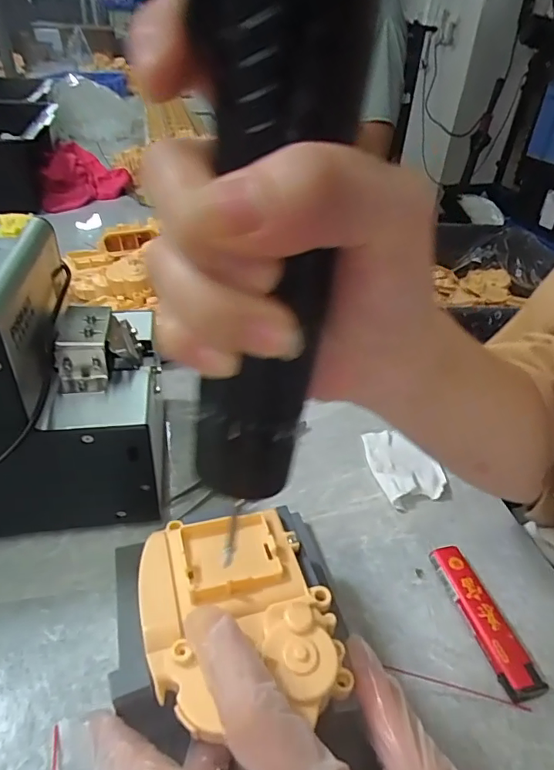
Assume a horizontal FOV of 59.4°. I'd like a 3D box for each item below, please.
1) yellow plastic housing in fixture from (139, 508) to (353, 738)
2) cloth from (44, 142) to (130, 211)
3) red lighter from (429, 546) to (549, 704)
[{"bbox_3d":[-0.017,0.087,0.199,0.074,0.014,0.087,-2,35,-11],"label":"yellow plastic housing in fixture"},{"bbox_3d":[-0.314,-0.350,0.816,0.124,0.072,0.154,-3,37,-9],"label":"cloth"},{"bbox_3d":[0.106,0.121,0.254,0.018,0.013,0.077,-5,37,-12],"label":"red lighter"}]

